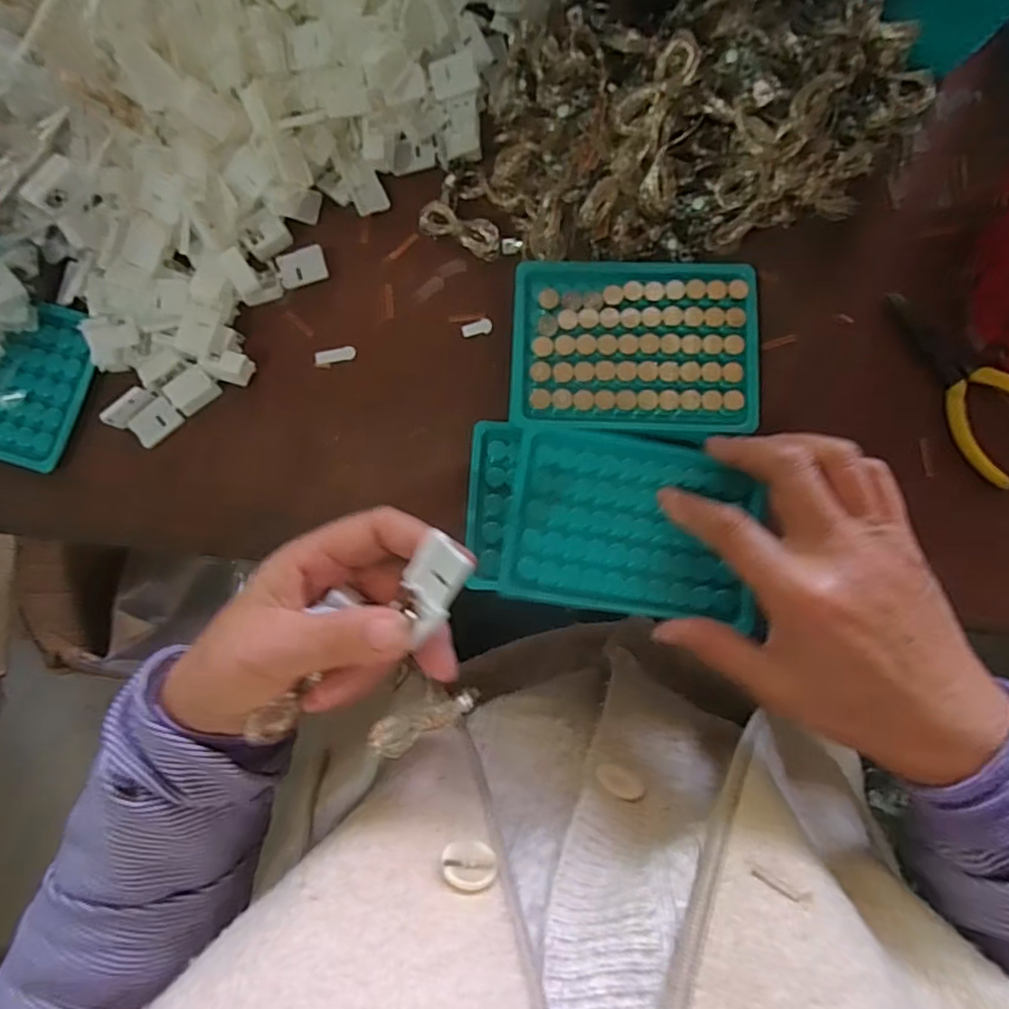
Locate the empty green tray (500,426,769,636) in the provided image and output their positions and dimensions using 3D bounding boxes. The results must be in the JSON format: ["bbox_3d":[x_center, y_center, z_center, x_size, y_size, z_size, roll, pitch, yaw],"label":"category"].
[{"bbox_3d":[0.069,0.011,0.315,0.130,0.009,0.092,9,87,3],"label":"empty green tray"}]

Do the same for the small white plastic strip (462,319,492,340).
[{"bbox_3d":[-0.016,-0.104,0.351,0.018,0.004,0.009,-20,86,1],"label":"small white plastic strip"}]

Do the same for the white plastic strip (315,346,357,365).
[{"bbox_3d":[-0.100,-0.088,0.351,0.023,0.004,0.008,-13,87,1],"label":"white plastic strip"}]

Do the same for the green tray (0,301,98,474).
[{"bbox_3d":[-0.306,-0.079,0.343,0.128,0.021,0.092,16,85,3],"label":"green tray"}]

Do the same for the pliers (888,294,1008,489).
[{"bbox_3d":[0.261,-0.071,0.332,0.047,0.016,0.118,-29,84,-2],"label":"pliers"}]

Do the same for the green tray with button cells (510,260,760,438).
[{"bbox_3d":[0.071,-0.088,0.327,0.131,0.013,0.095,3,84,1],"label":"green tray with button cells"}]

